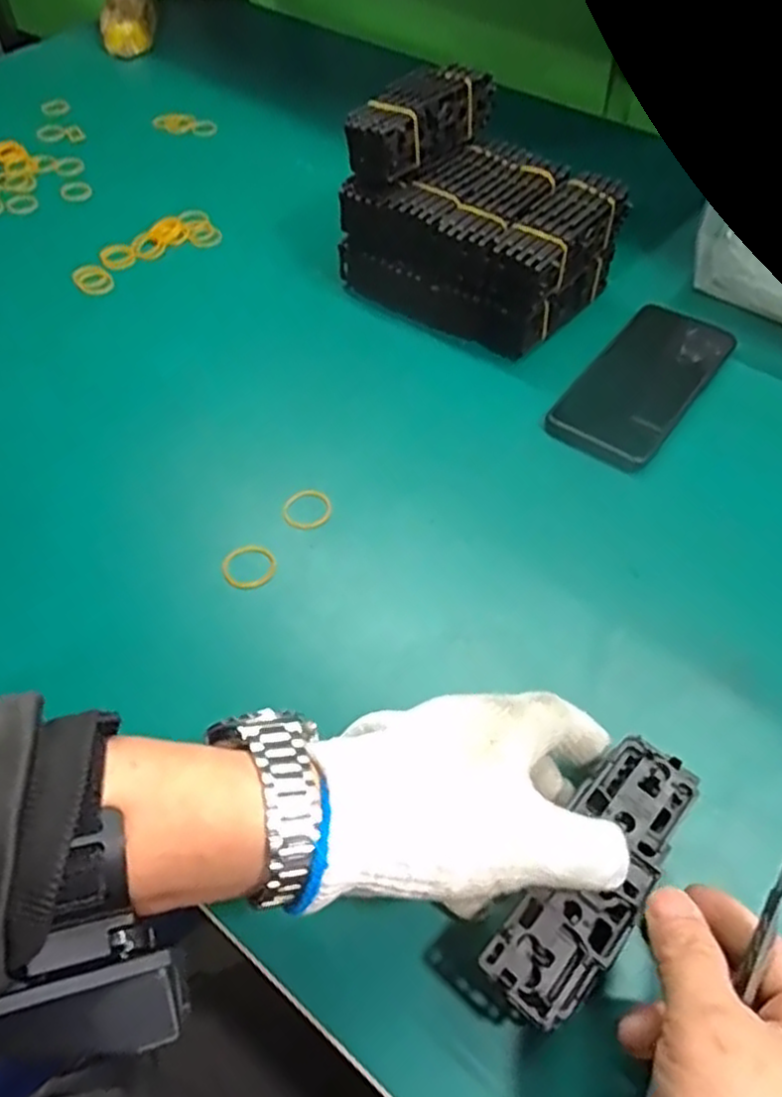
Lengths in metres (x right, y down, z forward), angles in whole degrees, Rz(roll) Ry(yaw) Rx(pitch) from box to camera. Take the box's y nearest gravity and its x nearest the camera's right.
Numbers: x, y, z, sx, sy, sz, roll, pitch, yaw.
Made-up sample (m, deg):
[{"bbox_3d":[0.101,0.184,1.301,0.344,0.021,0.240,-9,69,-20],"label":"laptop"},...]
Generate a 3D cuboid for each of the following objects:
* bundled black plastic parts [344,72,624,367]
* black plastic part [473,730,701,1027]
[{"bbox_3d":[0.070,-0.258,0.568,0.178,0.129,0.141,36,62,23],"label":"bundled black plastic parts"},{"bbox_3d":[0.089,0.139,0.319,0.043,0.010,0.126,32,61,21],"label":"black plastic part"}]

